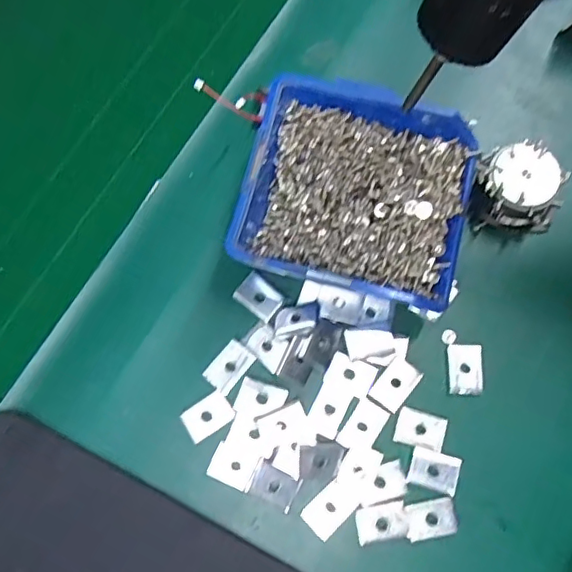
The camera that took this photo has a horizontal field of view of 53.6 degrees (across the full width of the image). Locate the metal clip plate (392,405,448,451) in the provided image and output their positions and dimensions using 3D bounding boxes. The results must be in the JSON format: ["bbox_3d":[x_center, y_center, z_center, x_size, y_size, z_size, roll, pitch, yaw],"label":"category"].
[{"bbox_3d":[0.078,0.082,0.326,0.029,0.004,0.021,15,77,4],"label":"metal clip plate"}]

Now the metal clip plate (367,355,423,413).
[{"bbox_3d":[0.064,0.057,0.332,0.020,0.004,0.029,35,79,8],"label":"metal clip plate"}]

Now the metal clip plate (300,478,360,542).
[{"bbox_3d":[0.025,0.125,0.316,0.029,0.004,0.020,-44,80,-9],"label":"metal clip plate"}]

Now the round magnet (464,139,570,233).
[{"bbox_3d":[0.146,-0.064,0.351,0.057,0.032,0.052,0,76,0],"label":"round magnet"}]

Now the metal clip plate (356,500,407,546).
[{"bbox_3d":[0.054,0.132,0.315,0.027,0.004,0.019,-10,77,-2],"label":"metal clip plate"}]

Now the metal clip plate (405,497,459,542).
[{"bbox_3d":[0.081,0.130,0.315,0.028,0.004,0.020,-9,77,-2],"label":"metal clip plate"}]

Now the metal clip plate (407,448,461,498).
[{"bbox_3d":[0.085,0.104,0.321,0.028,0.004,0.021,18,77,5],"label":"metal clip plate"}]

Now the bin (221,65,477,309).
[{"bbox_3d":[0.038,-0.050,0.330,0.122,0.060,0.111,13,77,3],"label":"bin"}]

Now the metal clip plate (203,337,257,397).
[{"bbox_3d":[-0.034,0.048,0.336,0.019,0.004,0.029,40,80,9],"label":"metal clip plate"}]

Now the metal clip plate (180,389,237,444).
[{"bbox_3d":[-0.045,0.075,0.329,0.028,0.004,0.019,-36,79,-8],"label":"metal clip plate"}]

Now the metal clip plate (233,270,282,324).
[{"bbox_3d":[-0.016,0.007,0.345,0.028,0.004,0.020,38,80,9],"label":"metal clip plate"}]

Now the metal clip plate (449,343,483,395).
[{"bbox_3d":[0.107,0.049,0.334,0.019,0.004,0.030,4,77,1],"label":"metal clip plate"}]

